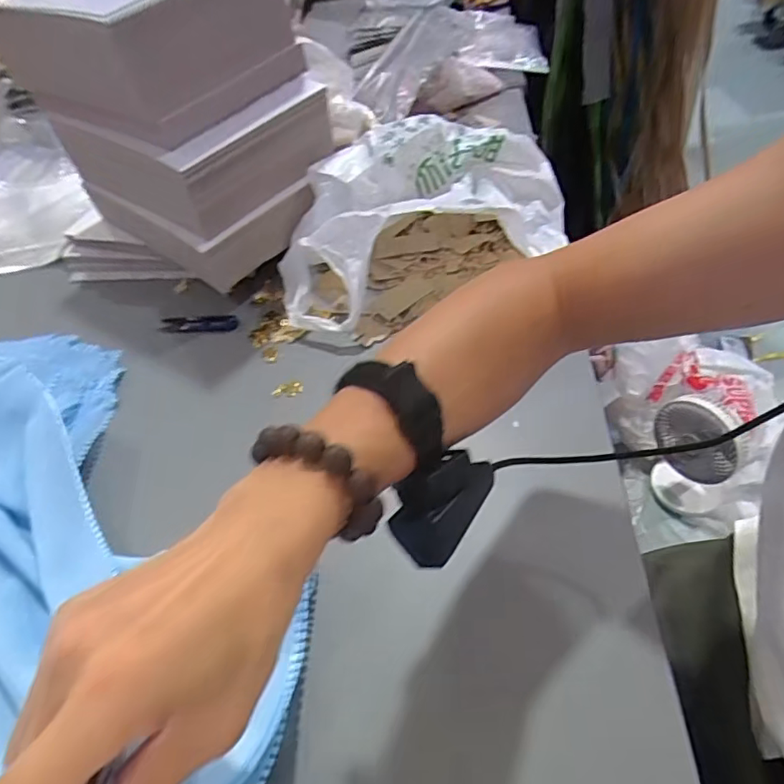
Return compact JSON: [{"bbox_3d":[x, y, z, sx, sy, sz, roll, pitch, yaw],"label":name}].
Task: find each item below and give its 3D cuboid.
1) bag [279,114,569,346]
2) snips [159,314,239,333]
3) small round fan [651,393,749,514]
[{"bbox_3d":[0.037,-0.177,0.625,0.328,0.133,0.246,-22,52,-10],"label":"bag"},{"bbox_3d":[-0.227,-0.081,0.662,0.098,0.006,0.026,-1,51,12],"label":"snips"},{"bbox_3d":[0.558,0.132,1.073,0.149,0.282,0.088,29,61,31],"label":"small round fan"}]

